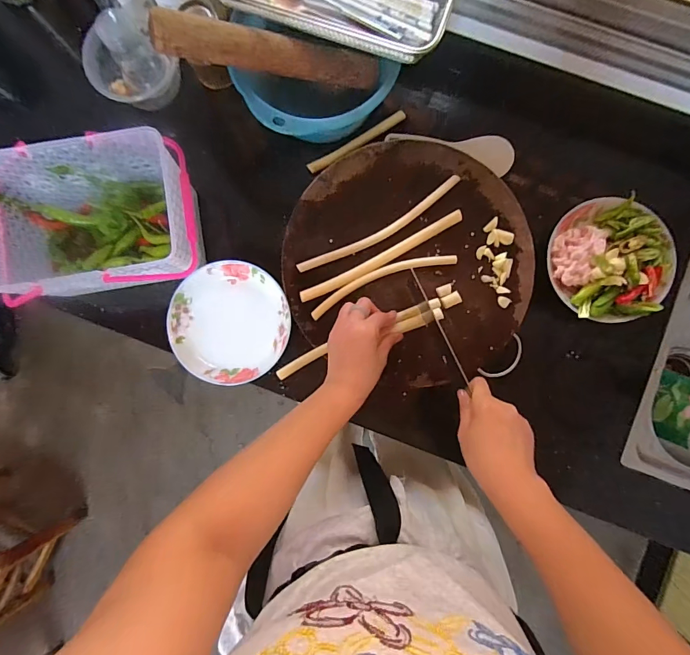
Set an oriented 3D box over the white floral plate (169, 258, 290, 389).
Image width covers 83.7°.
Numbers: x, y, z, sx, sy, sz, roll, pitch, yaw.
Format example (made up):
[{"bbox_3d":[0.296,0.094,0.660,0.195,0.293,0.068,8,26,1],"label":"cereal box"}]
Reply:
[{"bbox_3d":[-0.167,-0.009,0.568,0.168,0.026,0.174,0,87,1],"label":"white floral plate"}]

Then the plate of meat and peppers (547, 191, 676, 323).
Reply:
[{"bbox_3d":[0.378,-0.097,0.542,0.159,0.046,0.173,0,87,1],"label":"plate of meat and peppers"}]

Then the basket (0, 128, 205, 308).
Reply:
[{"bbox_3d":[-0.341,-0.138,0.528,0.269,0.125,0.182,-5,87,1],"label":"basket"}]

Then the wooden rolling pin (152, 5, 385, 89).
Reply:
[{"bbox_3d":[-0.083,-0.348,0.497,0.301,0.040,0.034,-11,87,-30],"label":"wooden rolling pin"}]

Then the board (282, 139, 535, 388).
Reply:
[{"bbox_3d":[0.088,-0.092,0.553,0.337,0.032,0.338,0,87,1],"label":"board"}]

